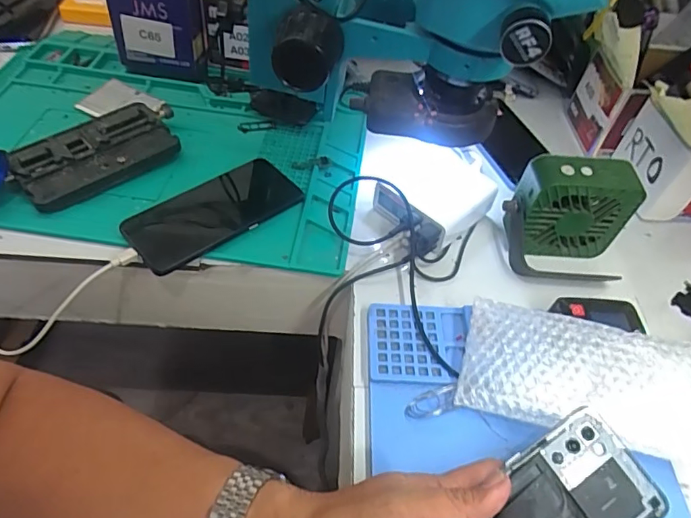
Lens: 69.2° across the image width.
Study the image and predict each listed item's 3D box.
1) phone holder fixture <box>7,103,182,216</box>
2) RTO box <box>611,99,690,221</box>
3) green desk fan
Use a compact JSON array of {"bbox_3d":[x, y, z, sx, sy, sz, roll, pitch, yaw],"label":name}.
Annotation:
[{"bbox_3d":[-0.248,-0.112,0.516,0.093,0.017,0.165,37,57,22],"label":"phone holder fixture"},{"bbox_3d":[0.332,-0.104,0.532,0.043,0.090,0.094,1,51,-6],"label":"RTO box"},{"bbox_3d":[0.202,-0.034,0.455,0.107,0.100,0.069,13,51,4],"label":"green desk fan"}]

